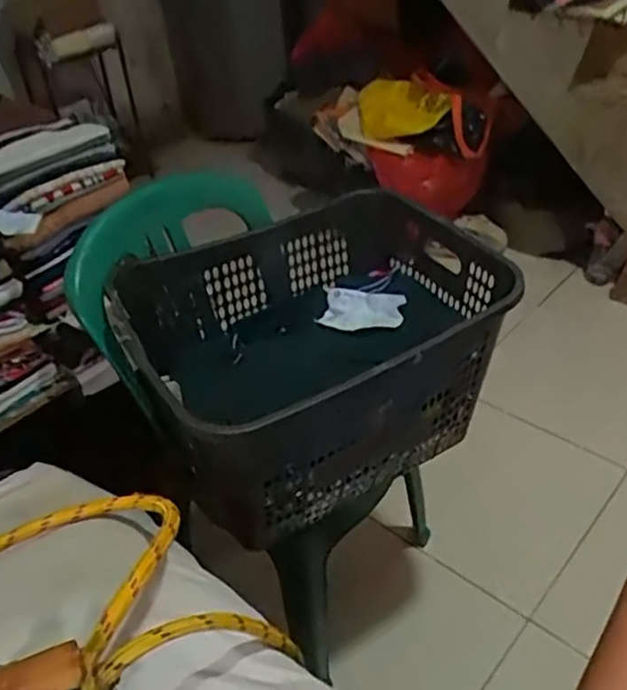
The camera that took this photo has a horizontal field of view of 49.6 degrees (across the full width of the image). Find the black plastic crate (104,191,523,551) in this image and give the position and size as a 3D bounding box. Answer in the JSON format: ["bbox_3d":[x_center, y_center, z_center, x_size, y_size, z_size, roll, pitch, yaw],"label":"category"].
[{"bbox_3d":[0.005,0.018,1.127,0.548,0.323,0.447,-24,42,-23],"label":"black plastic crate"}]

